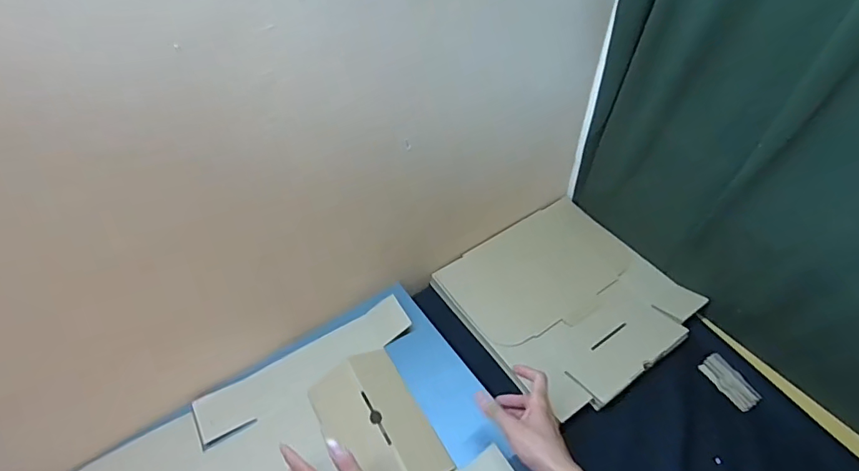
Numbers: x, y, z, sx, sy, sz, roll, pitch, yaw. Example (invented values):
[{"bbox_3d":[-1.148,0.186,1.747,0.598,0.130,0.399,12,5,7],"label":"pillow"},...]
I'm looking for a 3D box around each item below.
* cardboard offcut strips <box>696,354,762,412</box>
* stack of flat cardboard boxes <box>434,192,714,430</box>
[{"bbox_3d":[0.475,0.230,0.736,0.048,0.007,0.090,-19,50,-13],"label":"cardboard offcut strips"},{"bbox_3d":[0.246,0.105,0.830,0.346,0.032,0.336,-30,58,-20],"label":"stack of flat cardboard boxes"}]

